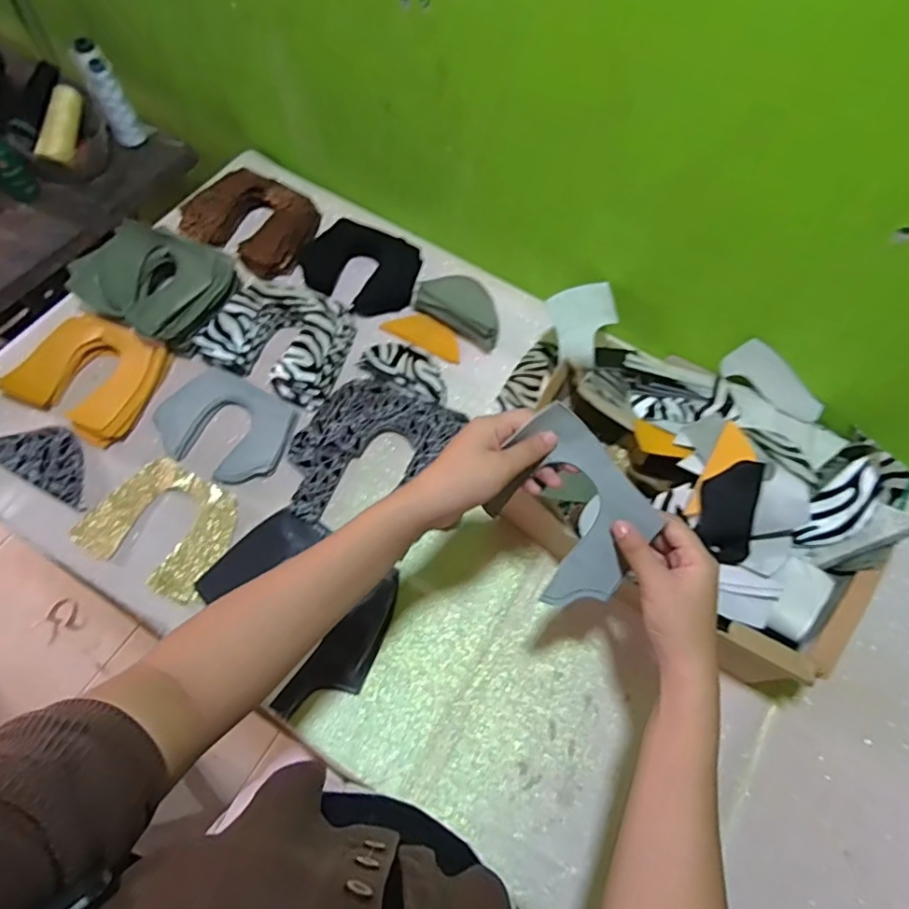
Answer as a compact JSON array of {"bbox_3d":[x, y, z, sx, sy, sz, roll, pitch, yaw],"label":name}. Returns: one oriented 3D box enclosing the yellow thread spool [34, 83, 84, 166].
[{"bbox_3d":[-0.559,-0.469,0.801,0.033,0.035,0.110,16,90,5],"label":"yellow thread spool"}]

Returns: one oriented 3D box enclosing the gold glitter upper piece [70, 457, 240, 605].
[{"bbox_3d":[-0.317,0.075,0.616,0.157,0.005,0.123,26,69,10],"label":"gold glitter upper piece"}]

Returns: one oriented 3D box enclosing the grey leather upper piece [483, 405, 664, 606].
[{"bbox_3d":[0.087,0.043,0.424,0.102,0.015,0.146,-36,96,7],"label":"grey leather upper piece"}]

